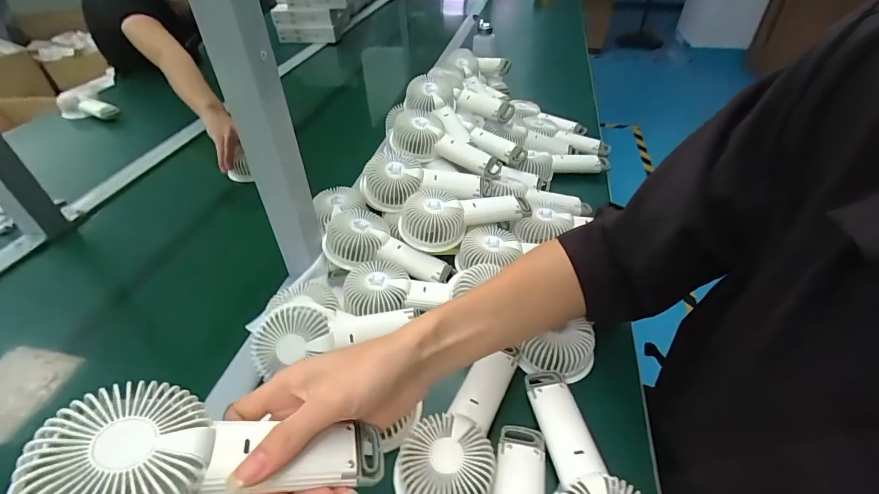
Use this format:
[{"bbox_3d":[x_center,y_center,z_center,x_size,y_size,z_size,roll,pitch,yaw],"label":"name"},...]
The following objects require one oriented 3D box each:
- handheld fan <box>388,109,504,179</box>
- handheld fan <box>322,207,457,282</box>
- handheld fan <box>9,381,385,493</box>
[{"bbox_3d":[0.012,-0.162,0.643,0.183,0.046,0.083,24,46,4],"label":"handheld fan"},{"bbox_3d":[-0.066,0.005,0.536,0.171,0.039,0.078,20,45,2],"label":"handheld fan"},{"bbox_3d":[-0.118,0.125,0.231,0.177,0.039,0.072,13,35,-29],"label":"handheld fan"}]

